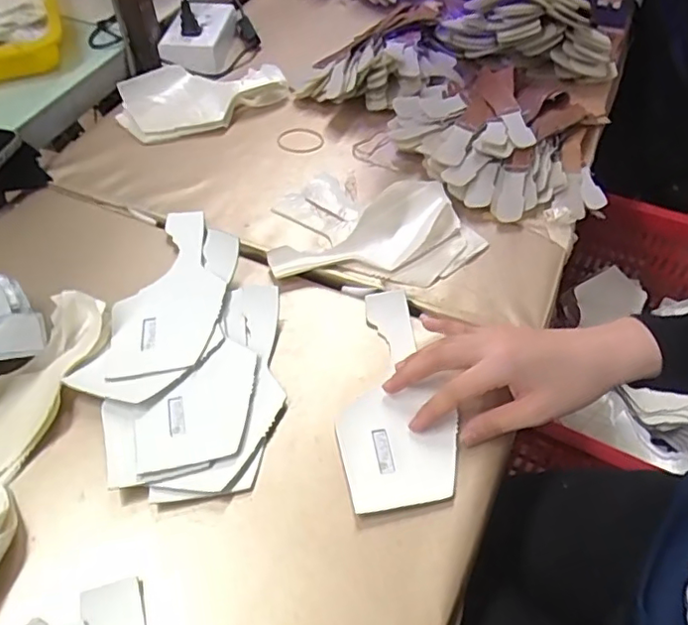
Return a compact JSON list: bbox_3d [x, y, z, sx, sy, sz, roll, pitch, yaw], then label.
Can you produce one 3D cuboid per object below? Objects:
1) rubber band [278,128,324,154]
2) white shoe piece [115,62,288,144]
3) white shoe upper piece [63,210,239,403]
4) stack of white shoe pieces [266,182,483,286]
[{"bbox_3d":[-0.048,-0.193,0.663,0.050,0.005,0.045,19,54,15],"label":"rubber band"},{"bbox_3d":[-0.163,-0.255,0.692,0.187,0.037,0.096,-31,57,-22],"label":"white shoe piece"},{"bbox_3d":[-0.145,-0.014,0.502,0.091,0.017,0.201,8,52,6],"label":"white shoe upper piece"},{"bbox_3d":[0.029,-0.066,0.539,0.186,0.031,0.114,-23,55,-19],"label":"stack of white shoe pieces"}]

